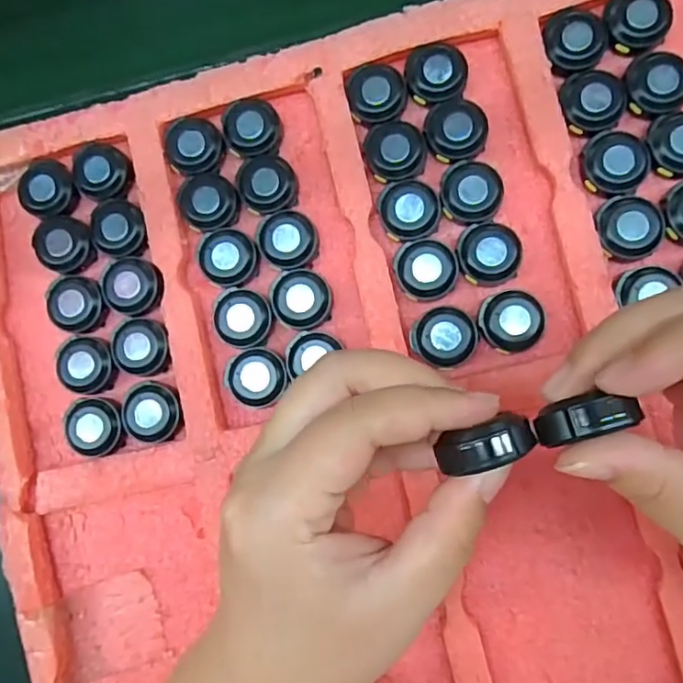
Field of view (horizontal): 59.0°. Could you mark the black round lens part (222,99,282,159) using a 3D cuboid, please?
[{"bbox_3d":[-0.046,-0.108,0.308,0.028,0.010,0.029,0,86,6],"label":"black round lens part"}]

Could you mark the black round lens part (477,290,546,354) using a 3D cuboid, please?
[{"bbox_3d":[0.080,-0.010,0.283,0.029,0.011,0.028,0,86,6],"label":"black round lens part"}]

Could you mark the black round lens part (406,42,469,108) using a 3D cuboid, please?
[{"bbox_3d":[0.047,-0.132,0.298,0.030,0.011,0.028,0,86,6],"label":"black round lens part"}]

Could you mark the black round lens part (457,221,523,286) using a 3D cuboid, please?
[{"bbox_3d":[0.071,-0.042,0.289,0.029,0.013,0.029,0,86,6],"label":"black round lens part"}]

